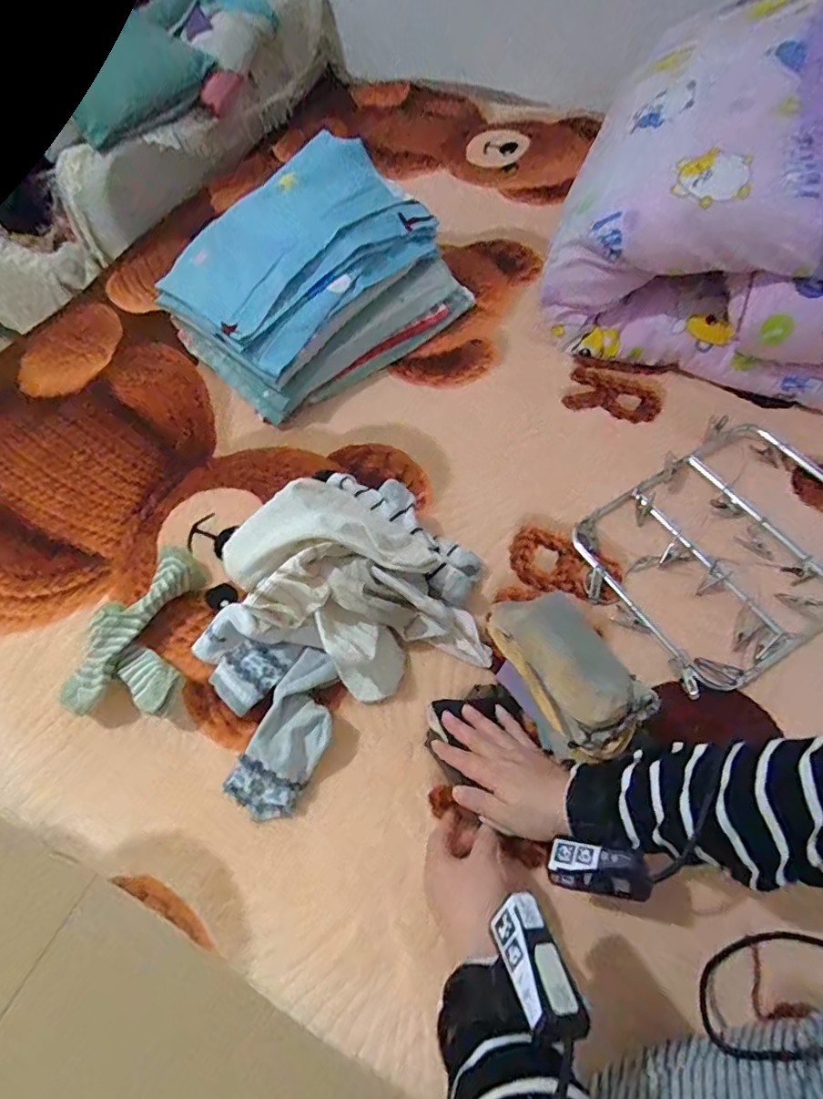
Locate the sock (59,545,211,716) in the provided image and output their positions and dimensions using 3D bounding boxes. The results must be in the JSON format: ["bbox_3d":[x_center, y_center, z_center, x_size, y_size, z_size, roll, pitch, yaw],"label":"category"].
[{"bbox_3d":[-0.315,0.090,0.601,0.126,0.042,0.197,-3,58,2],"label":"sock"}]

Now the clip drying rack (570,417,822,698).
[{"bbox_3d":[0.393,-0.005,0.642,0.354,0.029,0.274,-31,61,-15],"label":"clip drying rack"}]

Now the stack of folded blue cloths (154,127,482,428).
[{"bbox_3d":[-0.142,-0.418,0.806,0.423,0.213,0.241,-36,62,-17],"label":"stack of folded blue cloths"}]

